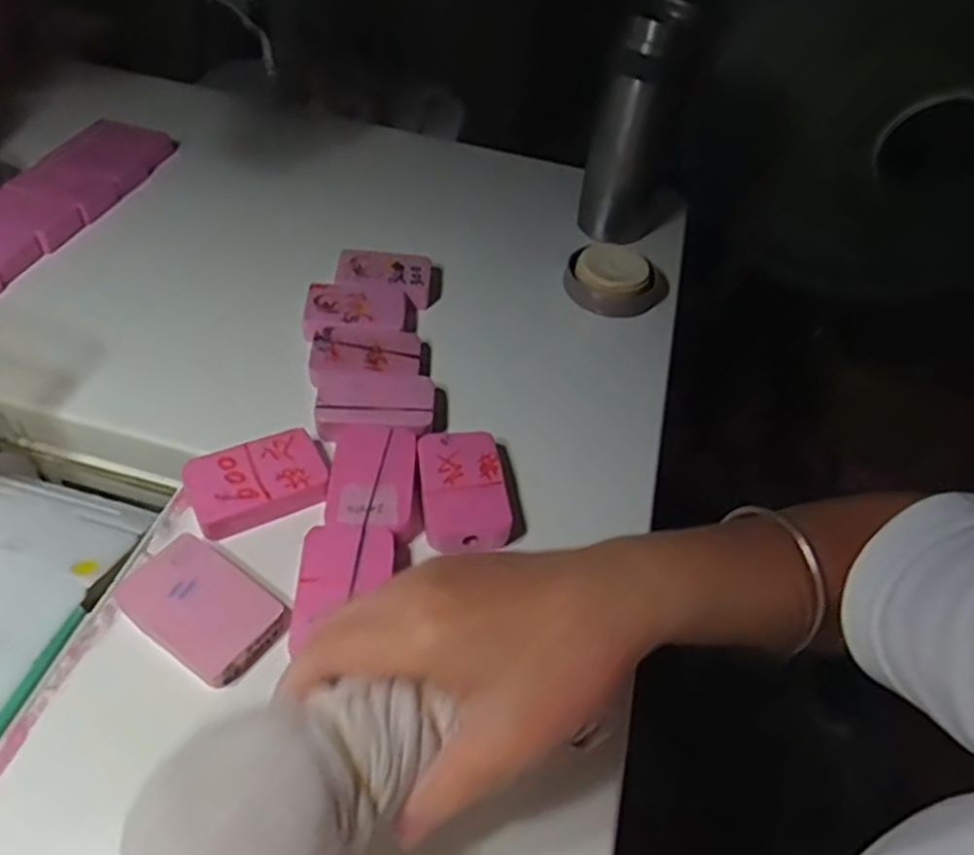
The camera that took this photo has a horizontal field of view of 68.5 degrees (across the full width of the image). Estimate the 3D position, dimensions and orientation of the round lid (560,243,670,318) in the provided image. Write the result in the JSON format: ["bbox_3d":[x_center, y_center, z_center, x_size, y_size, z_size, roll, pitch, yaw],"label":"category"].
[{"bbox_3d":[0.100,-0.116,0.555,0.072,0.029,0.069,4,48,-5],"label":"round lid"}]

